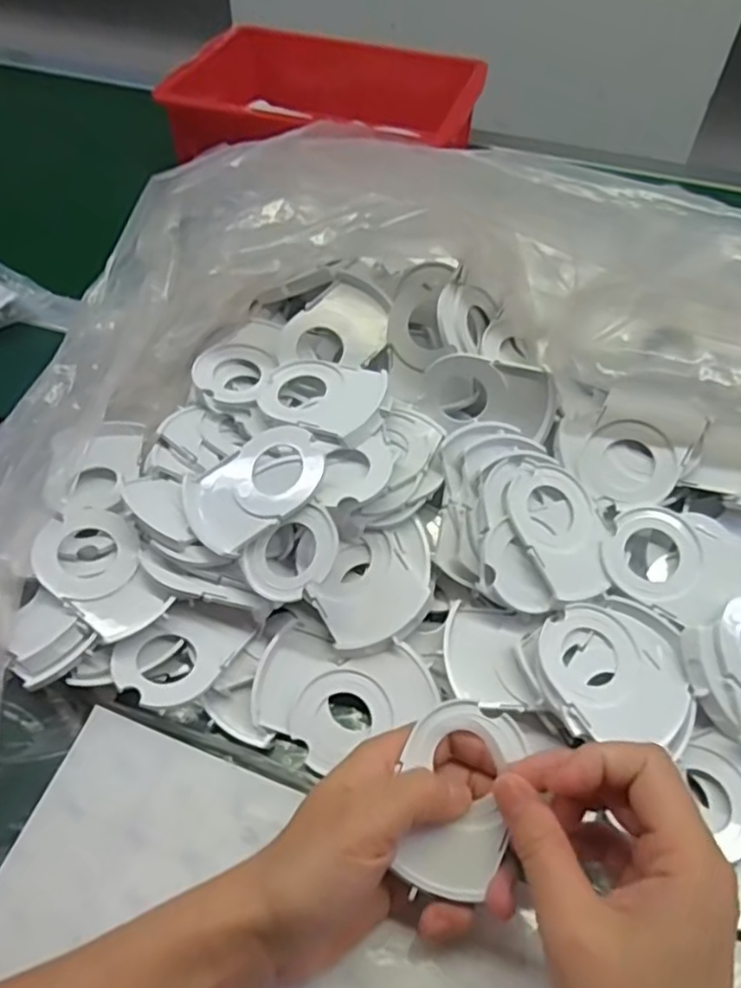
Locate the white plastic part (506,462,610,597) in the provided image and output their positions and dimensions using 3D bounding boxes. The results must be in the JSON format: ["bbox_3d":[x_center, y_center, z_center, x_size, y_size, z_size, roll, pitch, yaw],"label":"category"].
[{"bbox_3d":[0.103,0.019,0.369,0.050,0.005,0.079,-12,72,-21],"label":"white plastic part"}]

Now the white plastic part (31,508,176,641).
[{"bbox_3d":[-0.143,0.040,0.357,0.081,0.016,0.051,36,59,24],"label":"white plastic part"}]

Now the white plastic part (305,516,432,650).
[{"bbox_3d":[0.003,0.049,0.365,0.068,0.006,0.066,-18,62,-4],"label":"white plastic part"}]

